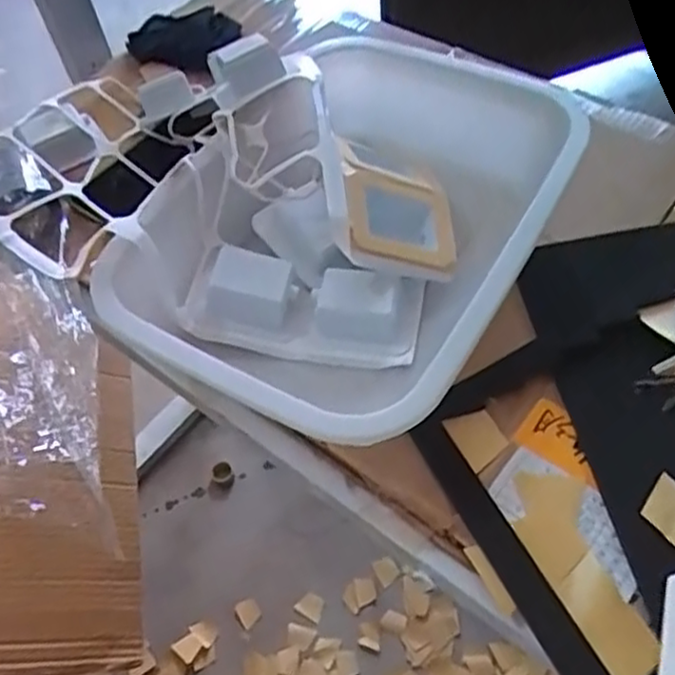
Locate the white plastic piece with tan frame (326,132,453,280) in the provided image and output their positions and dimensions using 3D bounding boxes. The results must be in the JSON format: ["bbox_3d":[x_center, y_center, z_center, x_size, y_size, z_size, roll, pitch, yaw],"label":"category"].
[{"bbox_3d":[0.037,-0.088,0.514,0.106,0.021,0.088,7,69,-33],"label":"white plastic piece with tan frame"}]

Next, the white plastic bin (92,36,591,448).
[{"bbox_3d":[0.009,-0.082,0.523,0.260,0.093,0.326,25,60,21],"label":"white plastic bin"}]

